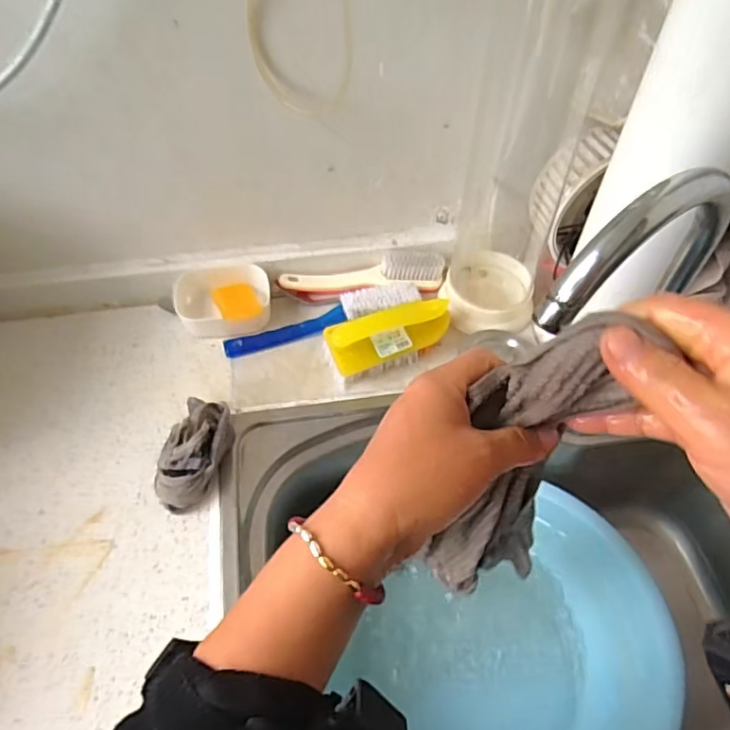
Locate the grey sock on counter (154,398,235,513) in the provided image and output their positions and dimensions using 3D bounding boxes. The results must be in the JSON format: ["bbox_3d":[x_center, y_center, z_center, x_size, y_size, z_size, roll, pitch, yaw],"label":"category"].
[{"bbox_3d":[-0.161,0.082,0.557,0.052,0.056,0.108,10,52,6],"label":"grey sock on counter"}]

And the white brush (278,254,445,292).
[{"bbox_3d":[-0.003,-0.108,0.703,0.195,0.037,0.027,-3,52,-5],"label":"white brush"}]

